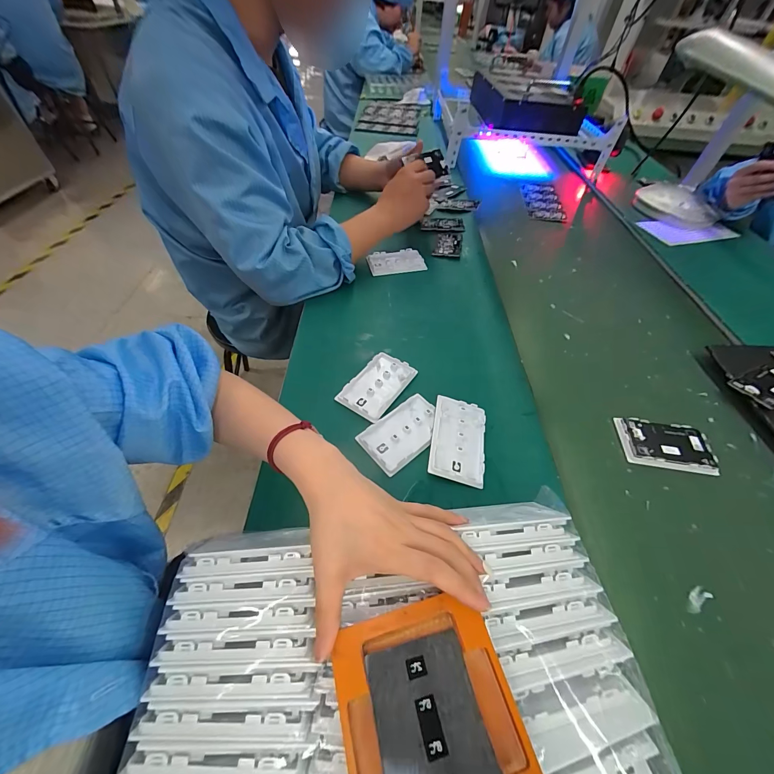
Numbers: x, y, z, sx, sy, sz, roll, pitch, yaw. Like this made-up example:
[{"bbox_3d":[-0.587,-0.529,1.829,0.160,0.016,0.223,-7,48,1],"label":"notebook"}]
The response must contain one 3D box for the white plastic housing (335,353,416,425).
[{"bbox_3d":[-0.012,-0.003,0.452,0.066,0.010,0.103,29,59,19],"label":"white plastic housing"}]

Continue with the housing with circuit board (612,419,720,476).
[{"bbox_3d":[0.342,0.071,0.405,0.100,0.009,0.063,10,54,7],"label":"housing with circuit board"}]

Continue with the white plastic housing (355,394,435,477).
[{"bbox_3d":[0.022,0.056,0.410,0.104,0.009,0.065,-34,61,-23],"label":"white plastic housing"}]

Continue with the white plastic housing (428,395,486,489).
[{"bbox_3d":[0.084,0.059,0.386,0.062,0.018,0.102,9,54,6],"label":"white plastic housing"}]

